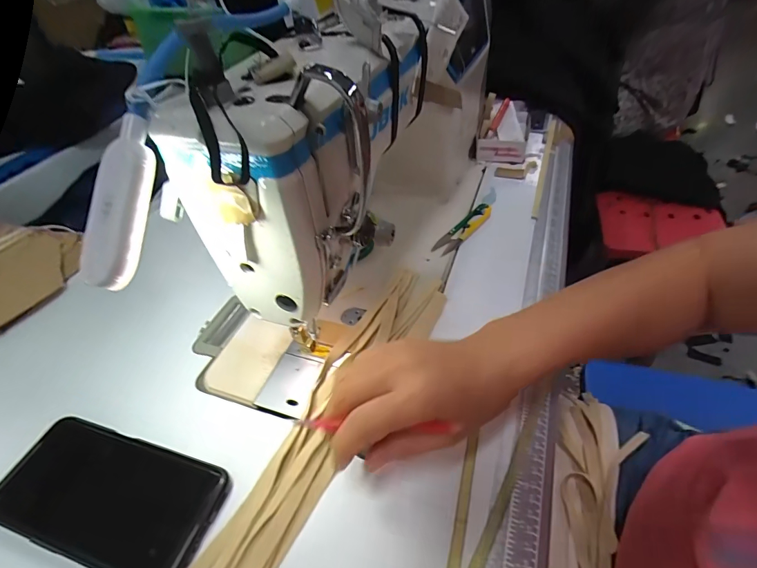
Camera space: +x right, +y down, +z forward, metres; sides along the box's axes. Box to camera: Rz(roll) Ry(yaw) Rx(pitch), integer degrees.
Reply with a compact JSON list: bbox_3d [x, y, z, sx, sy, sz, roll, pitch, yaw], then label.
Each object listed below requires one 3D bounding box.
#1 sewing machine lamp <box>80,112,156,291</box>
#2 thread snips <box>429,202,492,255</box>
[{"bbox_3d":[-0.132,-0.044,0.210,0.030,0.010,0.090,3,81,10],"label":"sewing machine lamp"},{"bbox_3d":[0.101,-0.066,0.484,0.021,0.011,0.103,30,54,33],"label":"thread snips"}]

